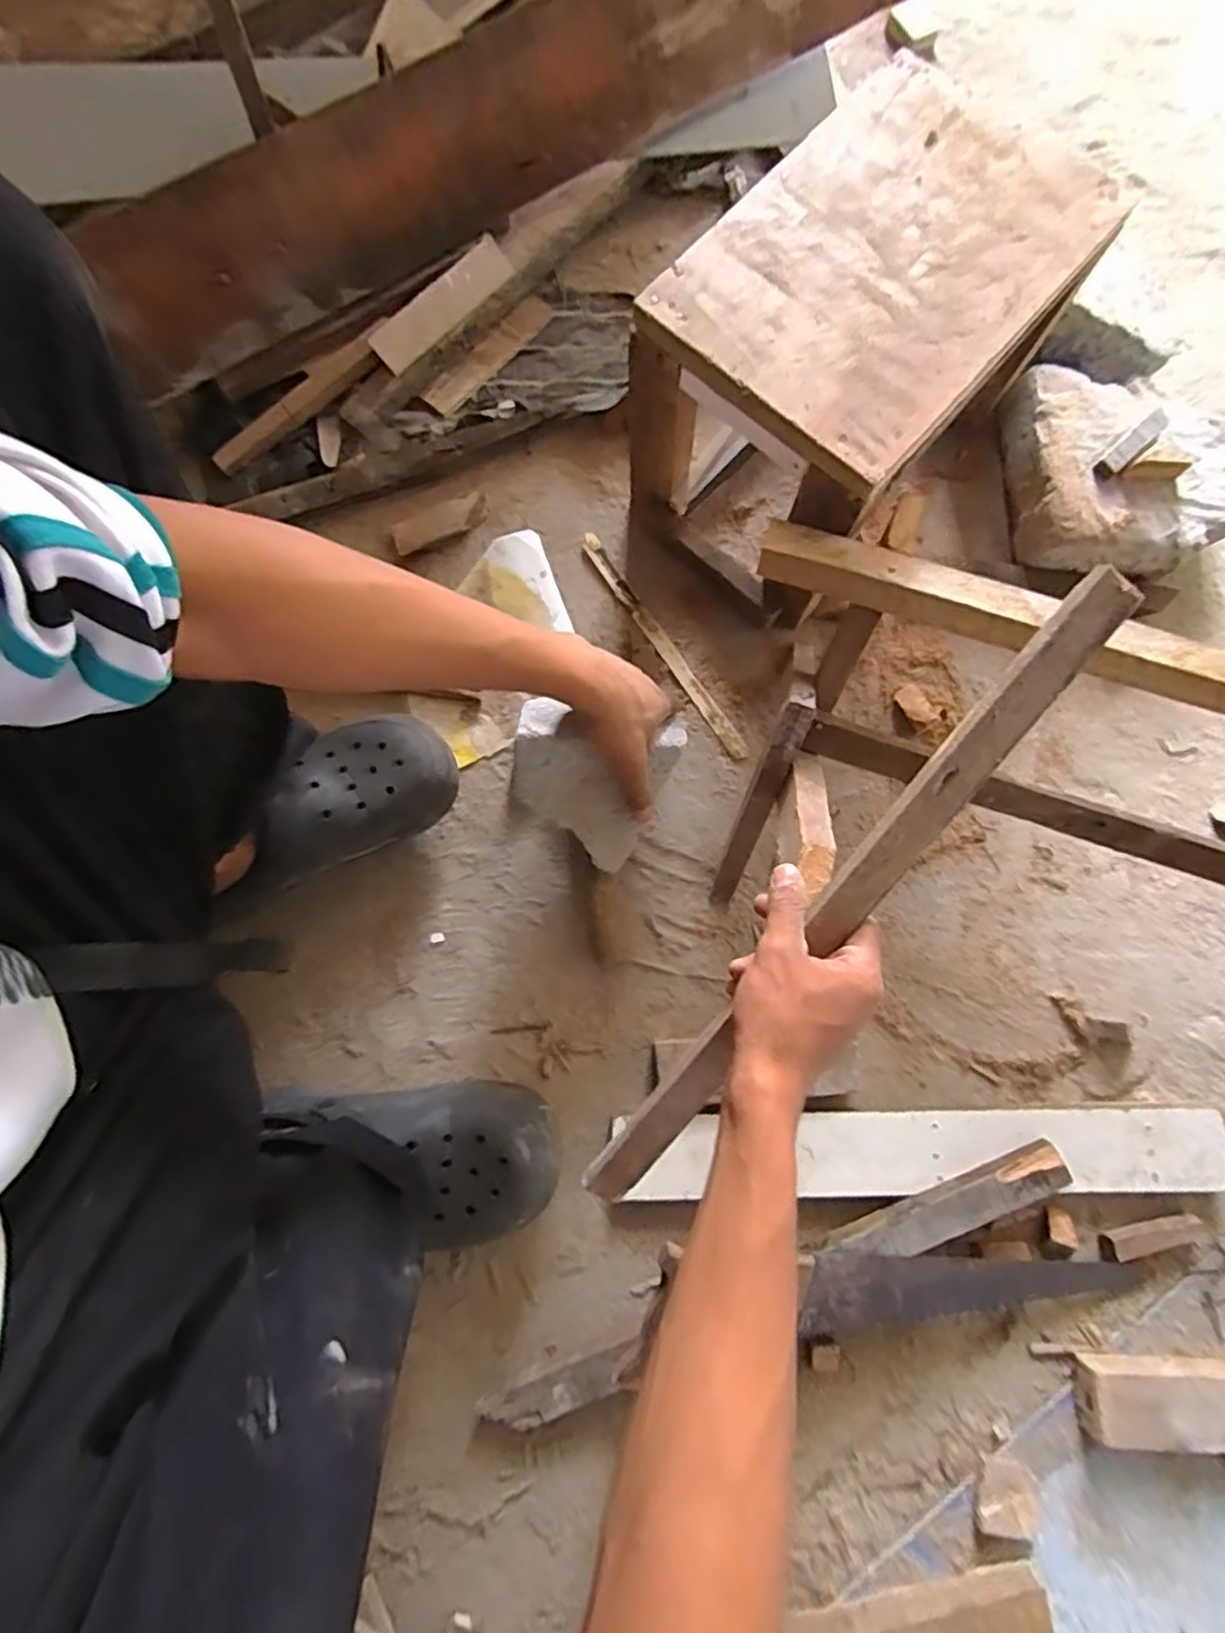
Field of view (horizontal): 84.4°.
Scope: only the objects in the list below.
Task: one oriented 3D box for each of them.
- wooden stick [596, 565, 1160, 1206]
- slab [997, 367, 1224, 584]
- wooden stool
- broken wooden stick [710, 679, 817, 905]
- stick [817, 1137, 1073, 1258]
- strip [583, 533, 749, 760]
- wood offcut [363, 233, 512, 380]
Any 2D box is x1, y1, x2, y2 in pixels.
[{"bbox_3d":[0.128,0.063,0.400,0.035,0.014,0.463,38,102,6],"label":"wooden stick"},{"bbox_3d":[0.497,-0.337,0.668,0.202,0.072,0.202,-5,78,-3],"label":"slab"},{"bbox_3d":[0.197,-0.387,0.599,0.223,0.217,0.328,42,81,7],"label":"wooden stool"},{"bbox_3d":[0.122,-0.010,0.565,0.024,0.208,0.026,17,34,2],"label":"broken wooden stick"},{"bbox_3d":[0.270,0.316,0.541,0.216,0.028,0.034,-22,79,-6],"label":"stick"},{"bbox_3d":[0.050,-0.170,0.668,0.019,0.008,0.271,-33,81,-8],"label":"strip"},{"bbox_3d":[-0.169,-0.515,0.682,0.170,0.008,0.041,-48,120,-8],"label":"wood offcut"}]

